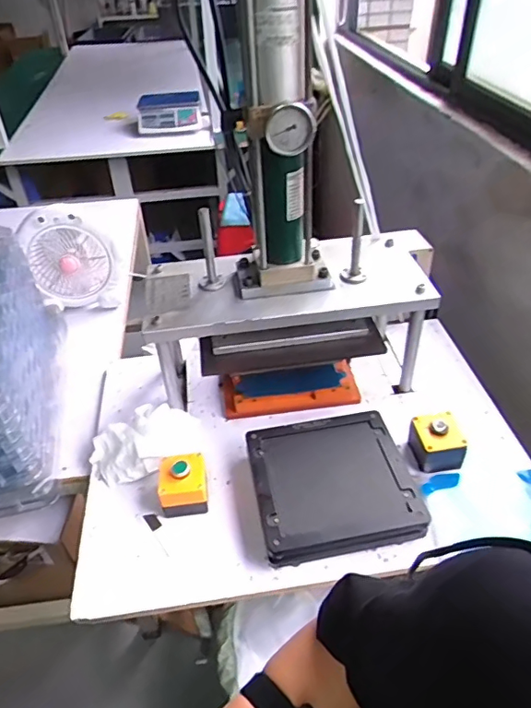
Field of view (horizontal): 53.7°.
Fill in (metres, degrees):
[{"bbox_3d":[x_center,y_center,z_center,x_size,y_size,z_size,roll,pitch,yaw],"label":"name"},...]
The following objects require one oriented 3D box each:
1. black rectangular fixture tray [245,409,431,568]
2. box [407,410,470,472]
[{"bbox_3d":[0.104,0.201,0.842,0.243,0.050,0.236,-8,41,-7],"label":"black rectangular fixture tray"},{"bbox_3d":[0.294,0.146,0.898,0.076,0.069,0.082,-7,41,-5],"label":"box"}]

